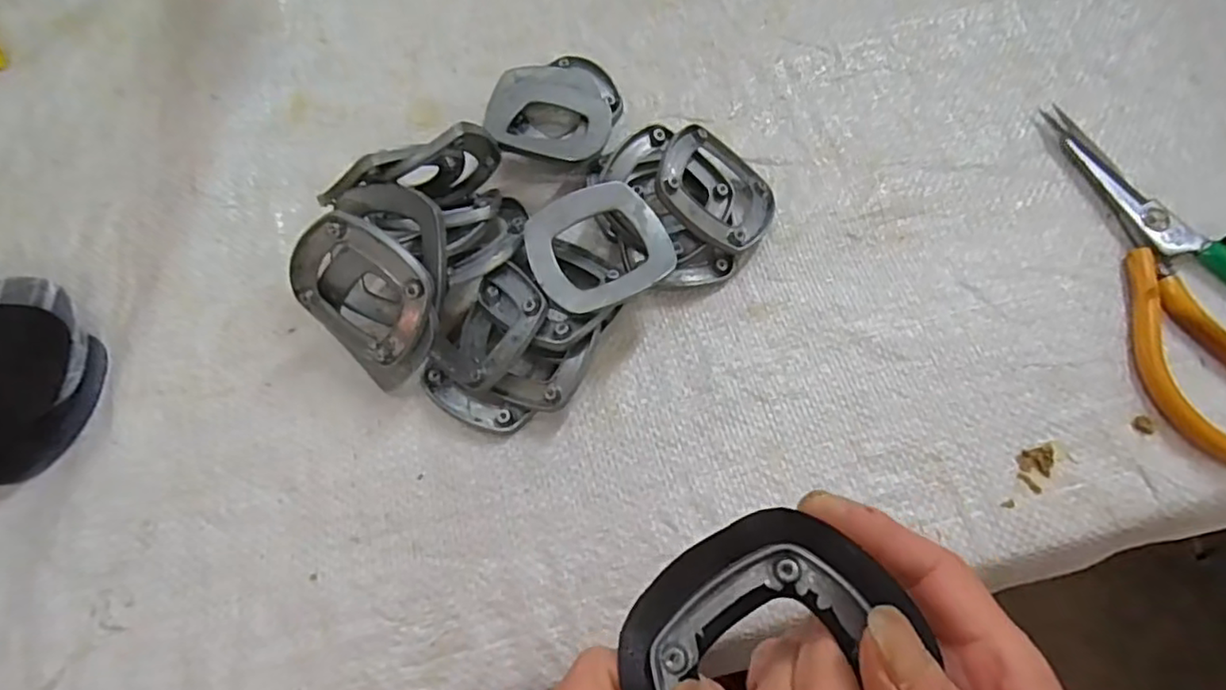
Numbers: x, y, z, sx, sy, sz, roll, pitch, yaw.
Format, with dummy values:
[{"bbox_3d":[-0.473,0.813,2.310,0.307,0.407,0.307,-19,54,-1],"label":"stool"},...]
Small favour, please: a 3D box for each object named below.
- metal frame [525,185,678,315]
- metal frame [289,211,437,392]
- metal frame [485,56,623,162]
[{"bbox_3d":[-0.007,-0.044,0.280,0.059,0.007,0.057,-26,70,-8],"label":"metal frame"},{"bbox_3d":[-0.107,-0.017,0.272,0.068,0.068,0.010,40,32,-2],"label":"metal frame"},{"bbox_3d":[-0.032,-0.126,0.336,0.068,0.027,0.079,10,69,6],"label":"metal frame"}]

